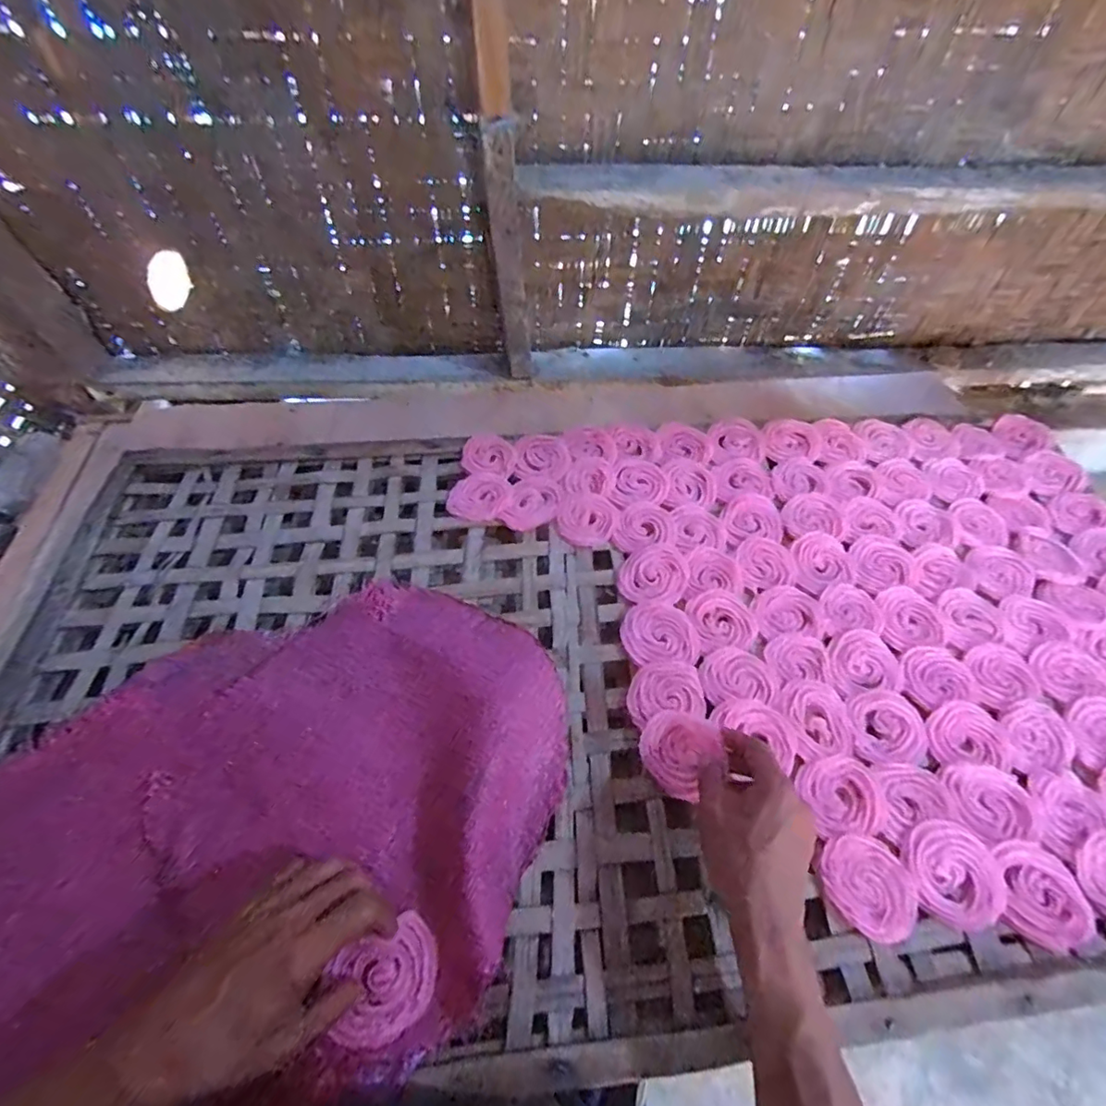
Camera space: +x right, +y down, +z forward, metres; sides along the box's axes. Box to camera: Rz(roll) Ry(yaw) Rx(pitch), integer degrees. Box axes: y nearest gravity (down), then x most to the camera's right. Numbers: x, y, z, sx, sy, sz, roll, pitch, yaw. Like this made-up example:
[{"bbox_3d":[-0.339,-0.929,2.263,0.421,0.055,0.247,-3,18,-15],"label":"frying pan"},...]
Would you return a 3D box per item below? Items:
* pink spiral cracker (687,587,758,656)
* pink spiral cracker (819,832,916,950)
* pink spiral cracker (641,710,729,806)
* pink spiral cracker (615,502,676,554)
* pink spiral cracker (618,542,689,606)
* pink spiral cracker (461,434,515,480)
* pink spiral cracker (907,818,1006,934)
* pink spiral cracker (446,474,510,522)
[{"bbox_3d":[0.174,0.067,0.540,0.068,0.006,0.065,-11,57,-10],"label":"pink spiral cracker"},{"bbox_3d":[0.252,0.261,0.416,0.071,0.014,0.072,1,56,-2],"label":"pink spiral cracker"},{"bbox_3d":[0.115,0.171,0.462,0.072,0.008,0.067,-25,62,-17],"label":"pink spiral cracker"},{"bbox_3d":[0.104,-0.034,0.603,0.073,0.004,0.063,-8,56,-8],"label":"pink spiral cracker"},{"bbox_3d":[0.110,0.022,0.565,0.067,0.004,0.078,29,59,16],"label":"pink spiral cracker"},{"bbox_3d":[-0.078,-0.122,0.646,0.065,0.010,0.058,13,56,6],"label":"pink spiral cracker"},{"bbox_3d":[0.328,0.262,0.431,0.072,0.006,0.075,1,56,-2],"label":"pink spiral cracker"},{"bbox_3d":[-0.087,-0.067,0.620,0.068,0.007,0.068,1,56,-2],"label":"pink spiral cracker"}]

